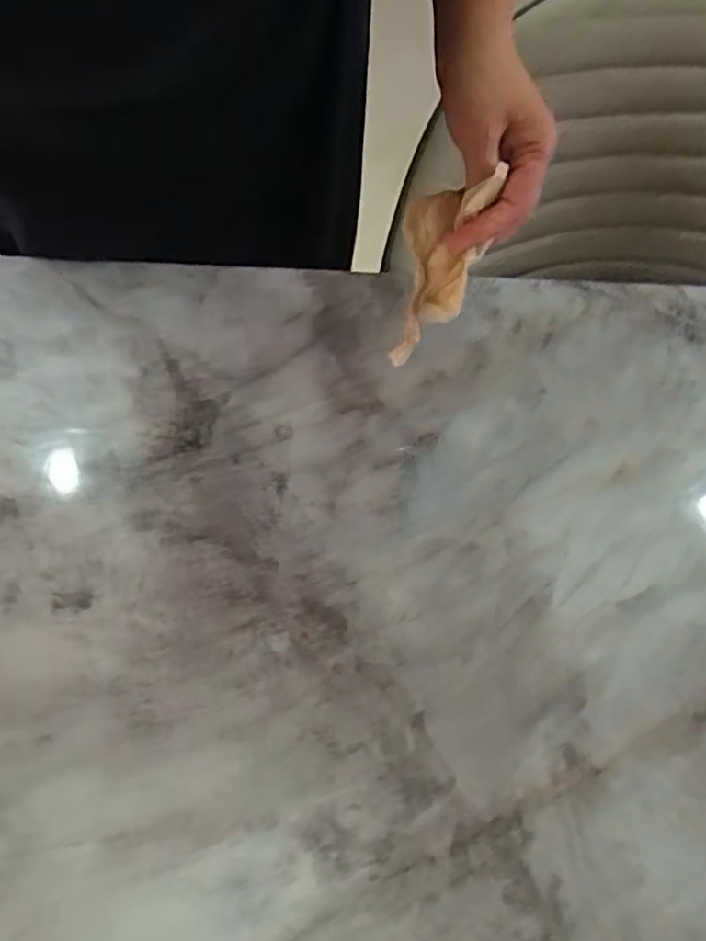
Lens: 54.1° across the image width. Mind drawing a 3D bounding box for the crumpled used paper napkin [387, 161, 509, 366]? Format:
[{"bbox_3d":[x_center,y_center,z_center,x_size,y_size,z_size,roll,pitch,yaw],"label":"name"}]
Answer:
[{"bbox_3d":[0.057,-0.141,0.501,0.060,0.171,0.024,35,55,14],"label":"crumpled used paper napkin"}]

